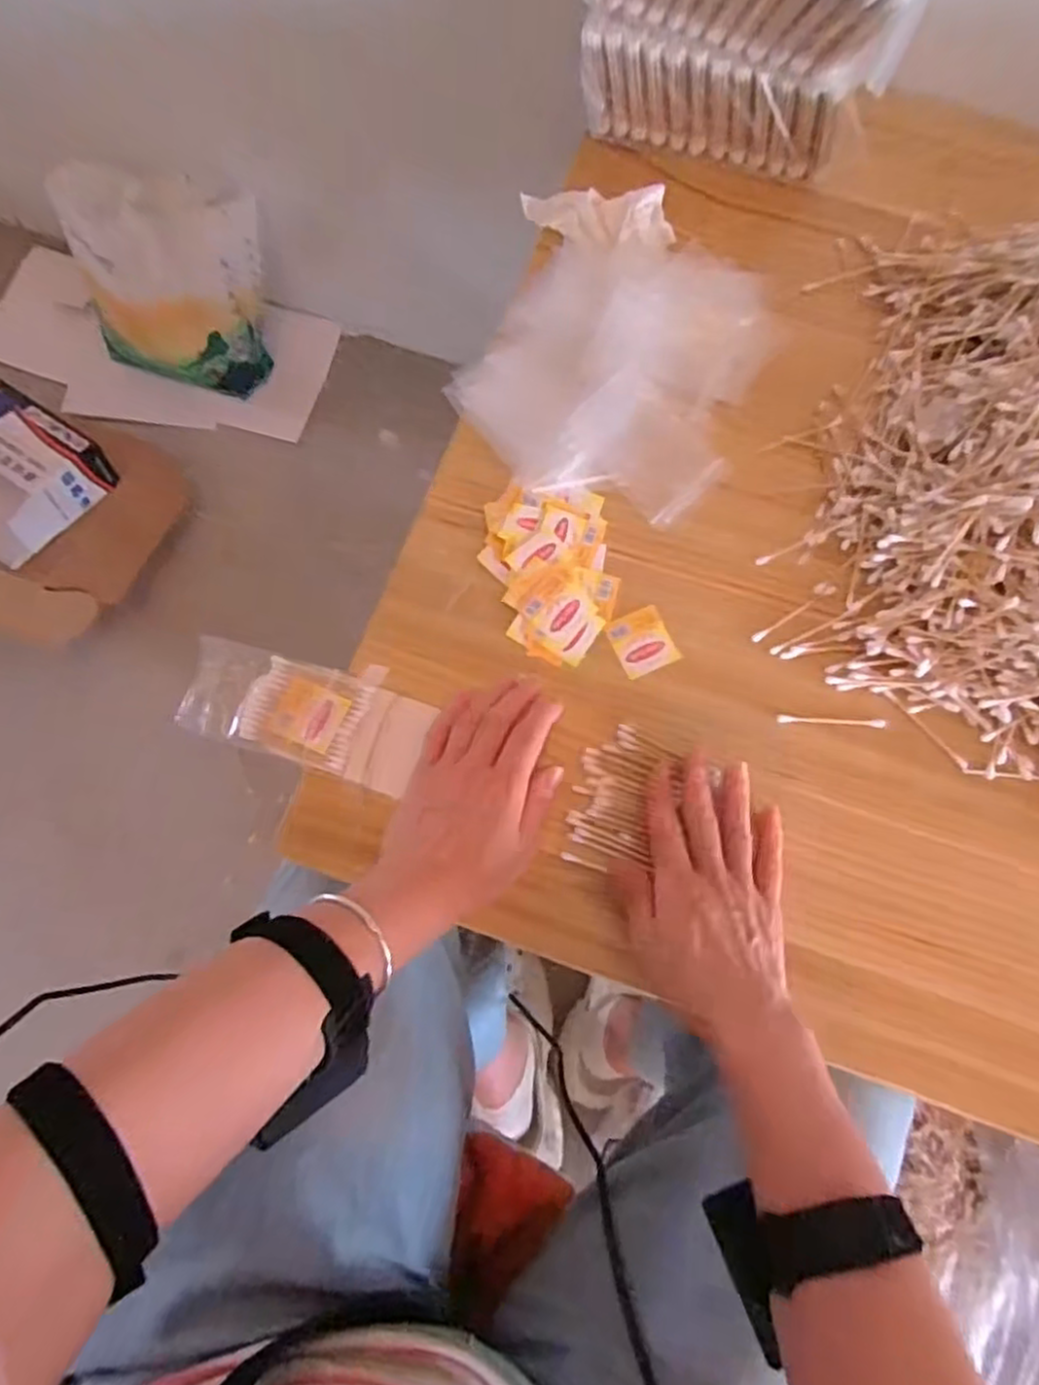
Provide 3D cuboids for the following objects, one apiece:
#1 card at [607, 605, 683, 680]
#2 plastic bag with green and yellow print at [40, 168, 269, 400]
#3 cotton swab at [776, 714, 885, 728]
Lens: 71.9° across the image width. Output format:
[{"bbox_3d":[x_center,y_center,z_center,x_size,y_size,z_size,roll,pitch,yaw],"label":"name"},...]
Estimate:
[{"bbox_3d":[0.089,-0.037,0.514,0.041,0.004,0.045,-22,76,-7],"label":"card"},{"bbox_3d":[-0.662,-0.759,1.335,0.368,0.350,0.222,8,74,1],"label":"plastic bag with green and yellow print"},{"bbox_3d":[0.218,0.020,0.500,0.077,0.004,0.006,3,74,-1],"label":"cotton swab"}]

